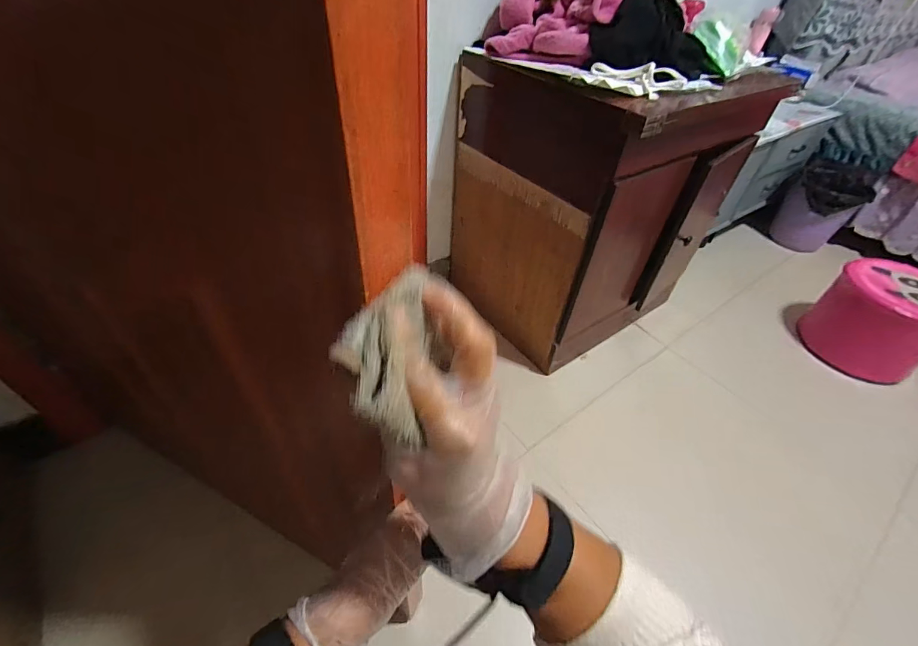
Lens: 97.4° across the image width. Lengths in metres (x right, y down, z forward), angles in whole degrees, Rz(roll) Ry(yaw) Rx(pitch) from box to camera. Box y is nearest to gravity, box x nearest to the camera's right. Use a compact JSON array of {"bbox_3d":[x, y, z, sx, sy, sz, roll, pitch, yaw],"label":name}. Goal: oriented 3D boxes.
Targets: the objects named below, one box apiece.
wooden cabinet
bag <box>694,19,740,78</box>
[{"bbox_3d":[0.333,-0.330,1.121,0.544,0.665,0.508,-23,51,-27],"label":"wooden cabinet"},{"bbox_3d":[0.523,-0.561,0.816,0.098,0.076,0.049,36,52,28],"label":"bag"}]

